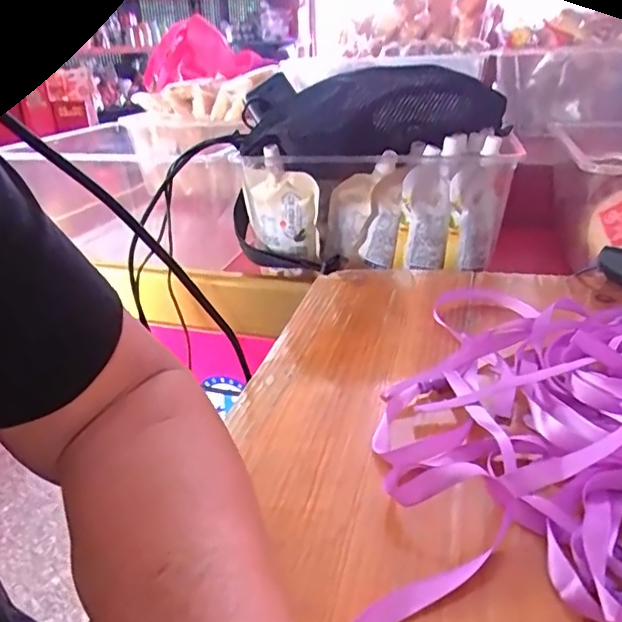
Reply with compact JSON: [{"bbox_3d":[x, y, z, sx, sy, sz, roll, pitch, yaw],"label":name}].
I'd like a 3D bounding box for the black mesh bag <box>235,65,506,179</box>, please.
[{"bbox_3d":[0.077,-0.200,0.584,0.293,0.085,0.087,-4,25,-5],"label":"black mesh bag"}]

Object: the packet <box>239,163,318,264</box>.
[{"bbox_3d":[-0.034,-0.105,0.609,0.083,0.097,0.015,9,27,16],"label":"packet"}]

